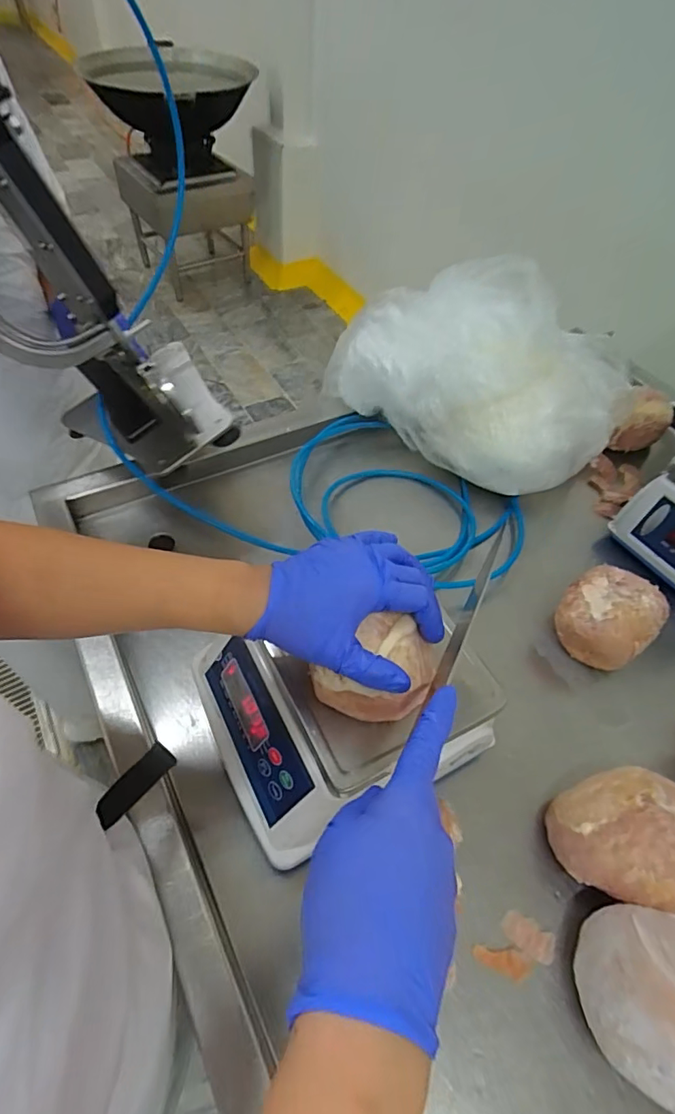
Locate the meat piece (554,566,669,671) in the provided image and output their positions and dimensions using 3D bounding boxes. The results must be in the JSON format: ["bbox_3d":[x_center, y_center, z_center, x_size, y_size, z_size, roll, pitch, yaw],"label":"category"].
[{"bbox_3d":[0.325,0.079,0.629,0.095,0.109,0.099,2,52,-3],"label":"meat piece"}]

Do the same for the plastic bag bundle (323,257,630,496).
[{"bbox_3d":[0.199,-0.268,0.755,0.412,0.202,0.219,24,54,14],"label":"plastic bag bundle"}]

